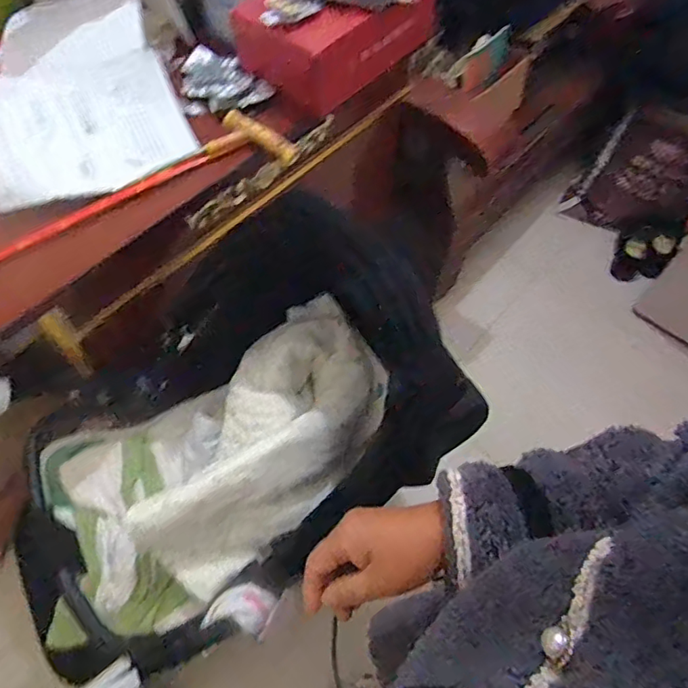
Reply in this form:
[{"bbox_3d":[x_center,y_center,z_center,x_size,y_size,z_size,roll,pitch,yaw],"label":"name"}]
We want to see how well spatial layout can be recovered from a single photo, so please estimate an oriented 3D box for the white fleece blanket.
[{"bbox_3d":[-0.112,0.149,0.786,0.205,0.115,0.408,33,65,17],"label":"white fleece blanket"}]

